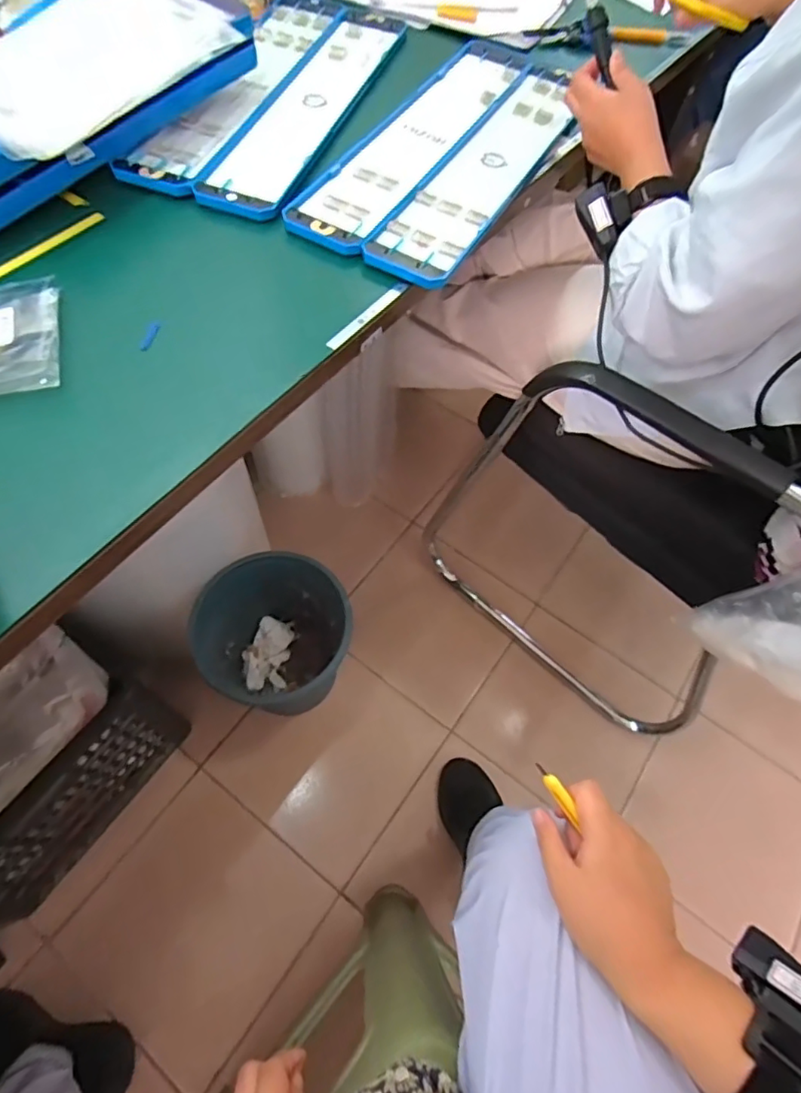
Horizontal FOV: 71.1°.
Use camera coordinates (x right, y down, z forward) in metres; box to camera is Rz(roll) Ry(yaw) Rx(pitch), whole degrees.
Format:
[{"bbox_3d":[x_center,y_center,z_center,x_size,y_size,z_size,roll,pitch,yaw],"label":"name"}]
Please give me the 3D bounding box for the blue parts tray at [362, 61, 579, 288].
[{"bbox_3d":[0.099,-0.423,0.618,0.093,0.012,0.436,27,64,11],"label":"blue parts tray"}]

